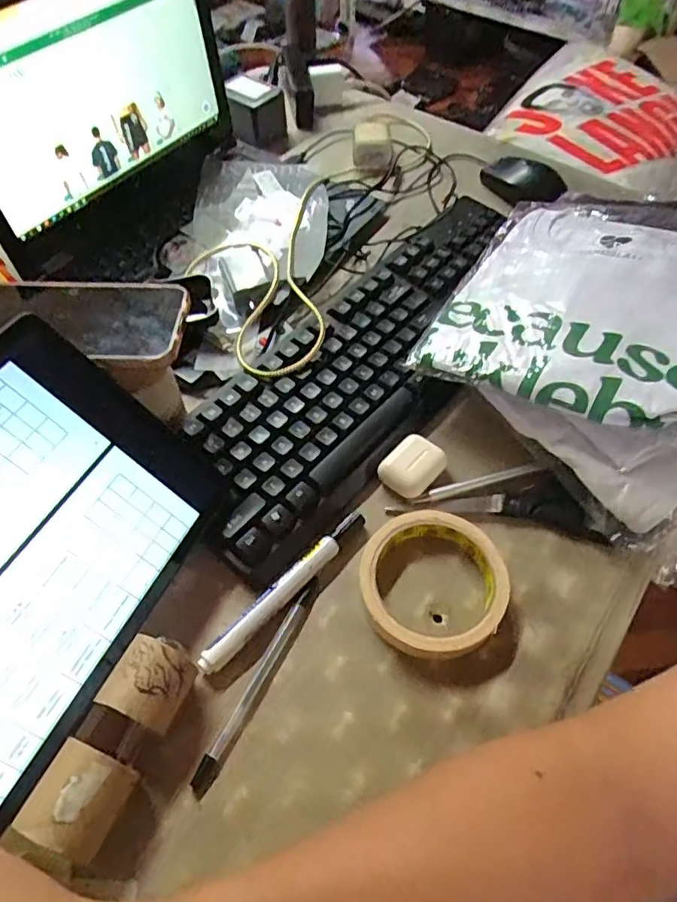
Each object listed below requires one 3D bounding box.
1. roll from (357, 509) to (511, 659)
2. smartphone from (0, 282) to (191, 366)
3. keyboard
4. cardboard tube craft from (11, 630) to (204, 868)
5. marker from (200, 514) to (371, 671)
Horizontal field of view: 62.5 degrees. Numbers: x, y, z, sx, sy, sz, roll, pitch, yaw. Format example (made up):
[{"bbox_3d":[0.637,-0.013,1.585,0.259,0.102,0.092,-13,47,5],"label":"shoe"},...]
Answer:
[{"bbox_3d":[0.062,0.087,0.366,0.094,0.019,0.093,0,55,0],"label":"roll"},{"bbox_3d":[-0.177,-0.087,0.366,0.150,0.010,0.078,3,55,2],"label":"smartphone"},{"bbox_3d":[0.036,-0.084,0.469,0.132,0.025,0.412,33,62,21],"label":"keyboard"},{"bbox_3d":[-0.116,0.155,0.300,0.040,0.043,0.101,19,58,12],"label":"cardboard tube craft"},{"bbox_3d":[-0.033,0.088,0.366,0.014,0.012,0.143,37,63,23],"label":"marker"}]

